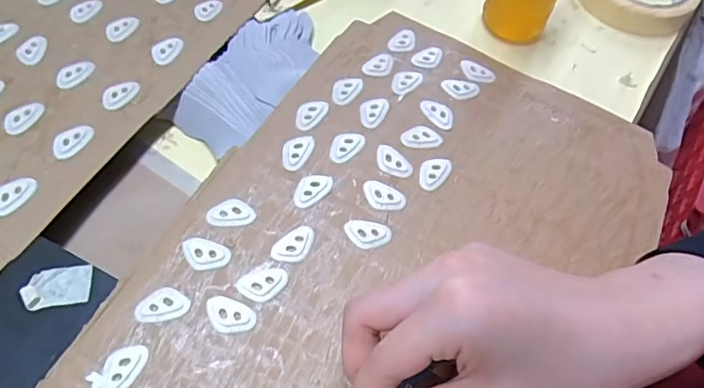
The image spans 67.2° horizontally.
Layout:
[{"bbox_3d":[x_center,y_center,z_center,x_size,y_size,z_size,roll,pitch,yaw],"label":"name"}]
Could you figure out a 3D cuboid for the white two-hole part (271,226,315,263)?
[{"bbox_3d":[-0.030,0.027,0.285,0.016,0.004,0.026,37,62,17],"label":"white two-hole part"}]

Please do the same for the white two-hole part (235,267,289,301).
[{"bbox_3d":[-0.046,0.046,0.273,0.026,0.004,0.016,-19,61,-16],"label":"white two-hole part"}]

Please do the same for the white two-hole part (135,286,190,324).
[{"bbox_3d":[-0.095,0.055,0.264,0.026,0.004,0.017,-10,59,-11],"label":"white two-hole part"}]

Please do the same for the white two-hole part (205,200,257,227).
[{"bbox_3d":[-0.066,0.010,0.291,0.025,0.004,0.015,-6,59,-8],"label":"white two-hole part"}]

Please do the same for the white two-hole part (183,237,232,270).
[{"bbox_3d":[-0.077,0.032,0.278,0.025,0.004,0.016,15,58,5],"label":"white two-hole part"}]

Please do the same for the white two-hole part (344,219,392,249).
[{"bbox_3d":[0.009,0.022,0.292,0.025,0.004,0.015,9,58,1],"label":"white two-hole part"}]

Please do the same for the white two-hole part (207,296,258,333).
[{"bbox_3d":[-0.061,0.060,0.264,0.026,0.004,0.016,21,59,8],"label":"white two-hole part"}]

